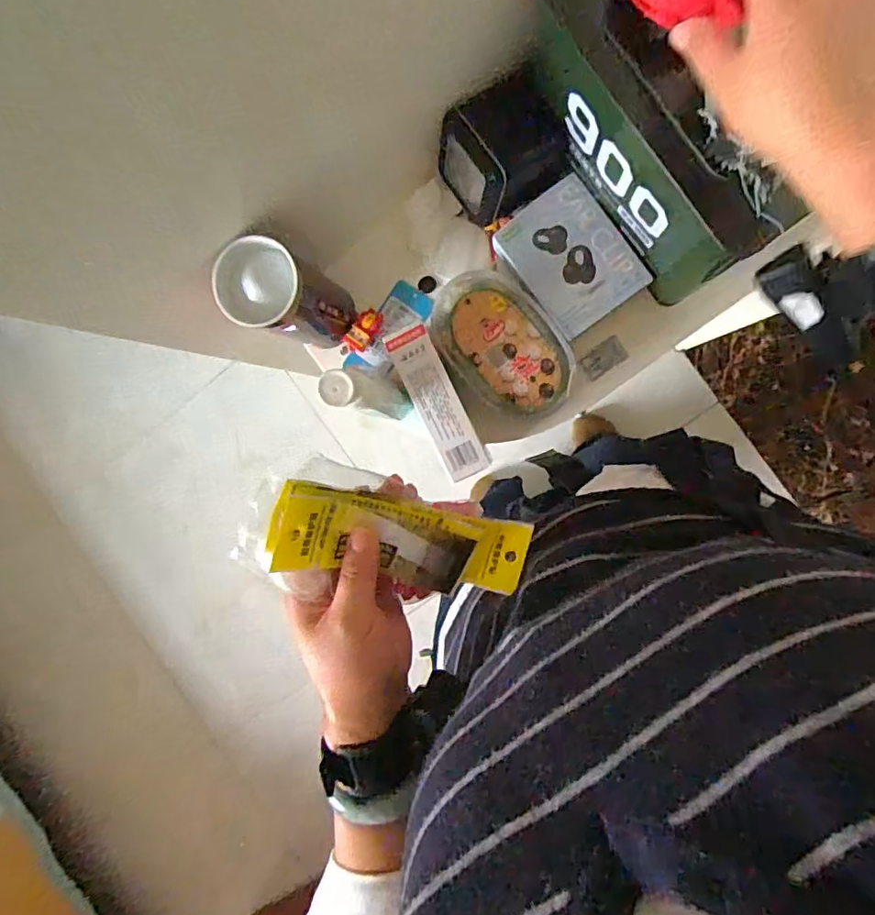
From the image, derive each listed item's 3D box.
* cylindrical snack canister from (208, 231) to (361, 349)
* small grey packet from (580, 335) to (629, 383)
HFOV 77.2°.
[{"bbox_3d":[-0.129,-0.141,0.487,0.072,0.142,0.066,1,95,8],"label":"cylindrical snack canister"},{"bbox_3d":[0.162,-0.097,0.534,0.043,0.004,0.027,-34,109,7],"label":"small grey packet"}]

